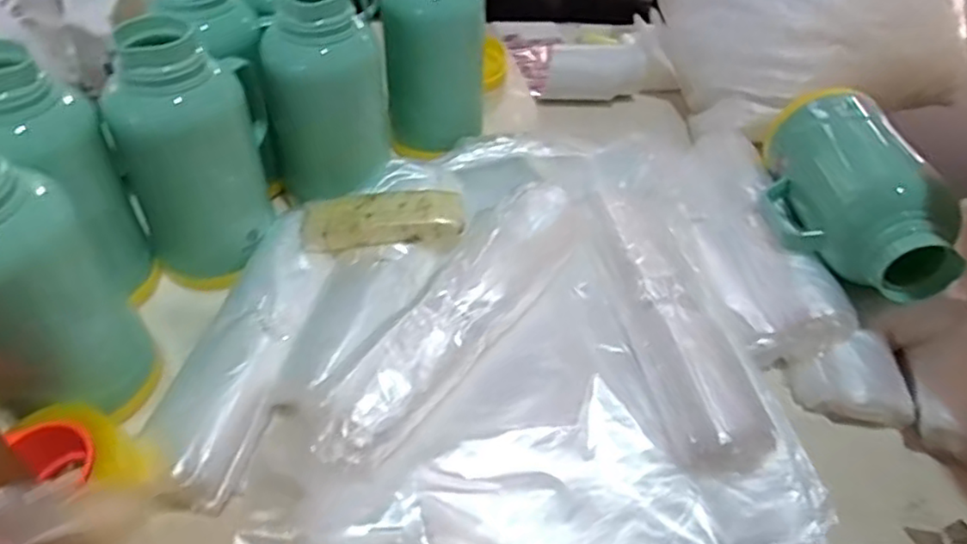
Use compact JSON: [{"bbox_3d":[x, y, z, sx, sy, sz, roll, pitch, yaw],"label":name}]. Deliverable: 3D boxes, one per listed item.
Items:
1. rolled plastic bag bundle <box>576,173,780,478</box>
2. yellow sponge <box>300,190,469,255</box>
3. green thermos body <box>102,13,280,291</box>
[{"bbox_3d":[0.179,0.018,0.657,0.105,0.047,0.381,-7,47,-11],"label":"rolled plastic bag bundle"},{"bbox_3d":[-0.108,-0.057,0.713,0.177,0.033,0.063,-1,46,-5],"label":"yellow sponge"},{"bbox_3d":[-0.296,-0.134,0.682,0.117,0.245,0.142,-4,46,-8],"label":"green thermos body"}]

